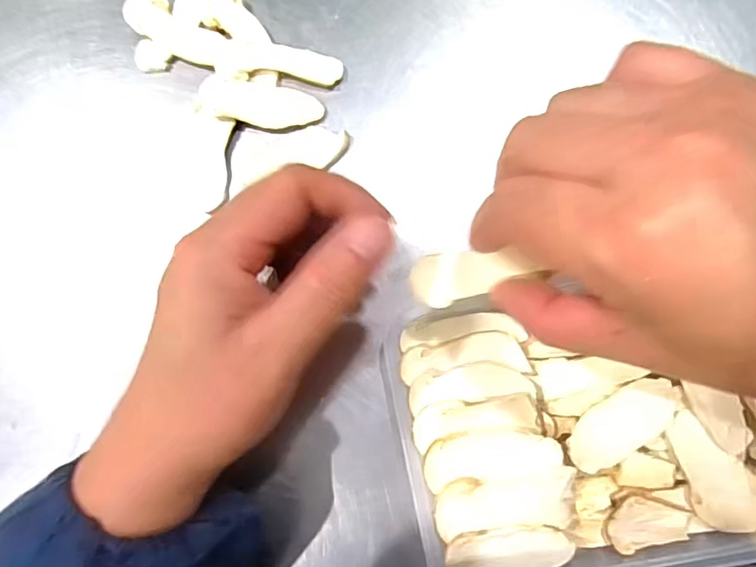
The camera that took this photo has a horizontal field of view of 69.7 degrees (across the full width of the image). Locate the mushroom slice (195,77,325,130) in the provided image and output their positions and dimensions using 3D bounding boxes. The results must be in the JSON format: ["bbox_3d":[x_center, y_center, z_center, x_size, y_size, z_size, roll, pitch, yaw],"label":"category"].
[{"bbox_3d":[-0.063,-0.096,0.289,0.065,0.012,0.022,6,83,6],"label":"mushroom slice"}]

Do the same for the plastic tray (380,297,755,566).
[{"bbox_3d":[0.102,0.068,0.244,0.181,0.030,0.131,-10,82,4],"label":"plastic tray"}]

